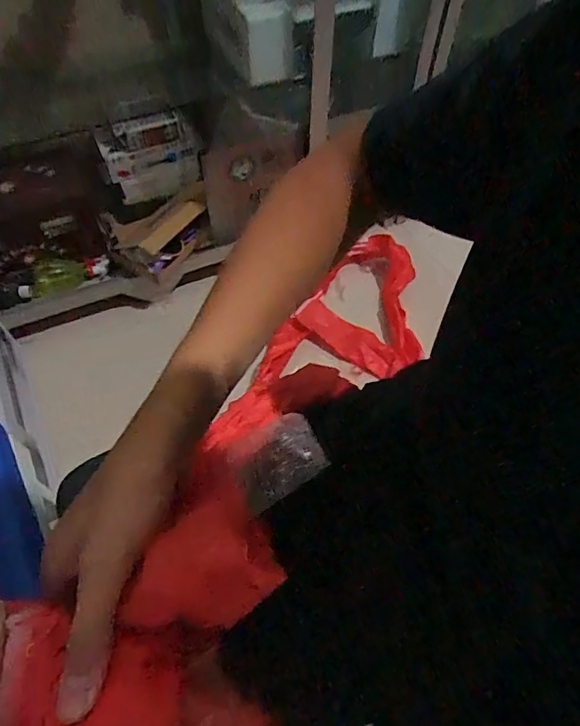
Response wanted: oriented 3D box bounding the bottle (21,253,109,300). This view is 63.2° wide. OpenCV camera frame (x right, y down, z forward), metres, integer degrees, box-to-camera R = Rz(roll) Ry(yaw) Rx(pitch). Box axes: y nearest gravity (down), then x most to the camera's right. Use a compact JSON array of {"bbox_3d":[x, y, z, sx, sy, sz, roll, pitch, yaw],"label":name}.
[{"bbox_3d":[-0.610,-0.237,1.276,0.240,0.064,0.087,-33,63,-20],"label":"bottle"}]

